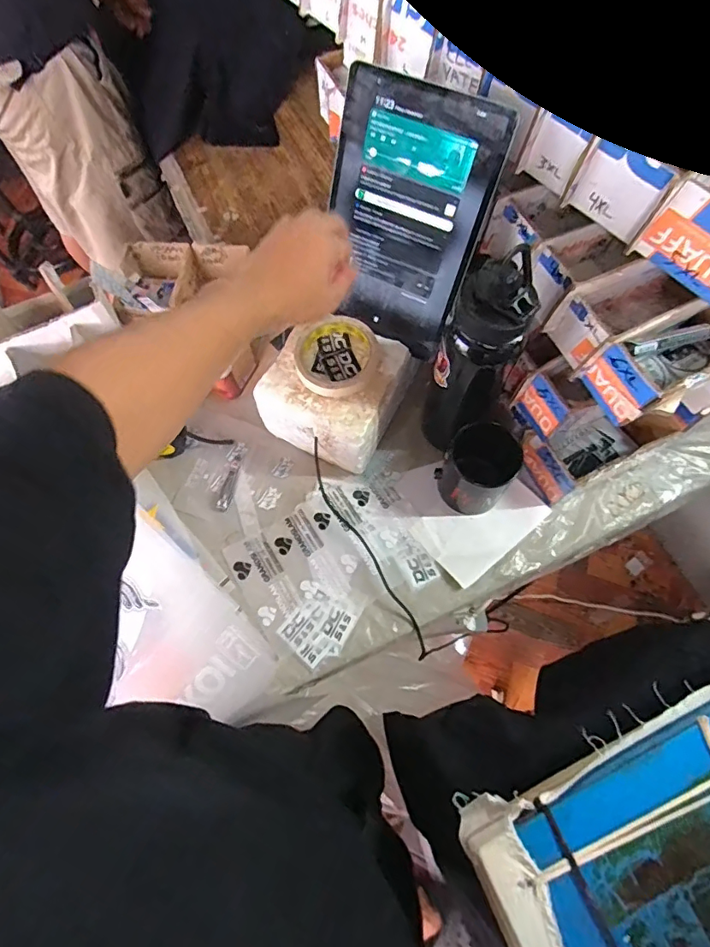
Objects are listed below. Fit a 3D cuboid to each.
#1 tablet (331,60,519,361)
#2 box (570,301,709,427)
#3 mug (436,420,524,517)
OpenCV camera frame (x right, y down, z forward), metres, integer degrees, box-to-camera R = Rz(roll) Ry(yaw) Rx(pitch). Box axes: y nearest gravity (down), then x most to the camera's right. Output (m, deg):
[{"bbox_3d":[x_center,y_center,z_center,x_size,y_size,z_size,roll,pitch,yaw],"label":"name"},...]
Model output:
[{"bbox_3d":[0.049,-0.253,0.515,0.157,0.237,0.015,26,44,11],"label":"tablet"},{"bbox_3d":[0.304,-0.118,0.474,0.162,0.075,0.089,-32,73,-13],"label":"box"},{"bbox_3d":[0.142,-0.004,0.584,0.074,0.099,0.077,1,68,-2],"label":"mug"}]

